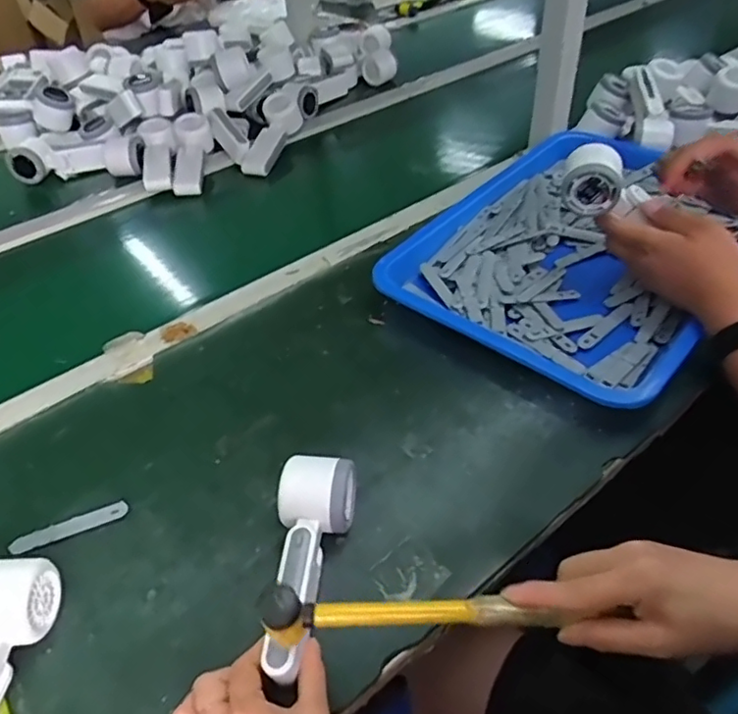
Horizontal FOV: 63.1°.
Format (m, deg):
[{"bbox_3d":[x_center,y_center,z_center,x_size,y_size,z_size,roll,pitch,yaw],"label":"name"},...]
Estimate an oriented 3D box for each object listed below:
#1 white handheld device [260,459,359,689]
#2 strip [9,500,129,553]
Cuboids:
[{"bbox_3d":[-0.051,0.155,0.455,0.058,0.044,0.164,4,48,9],"label":"white handheld device"},{"bbox_3d":[-0.255,0.146,0.512,0.095,0.005,0.019,-19,38,-11],"label":"strip"}]

